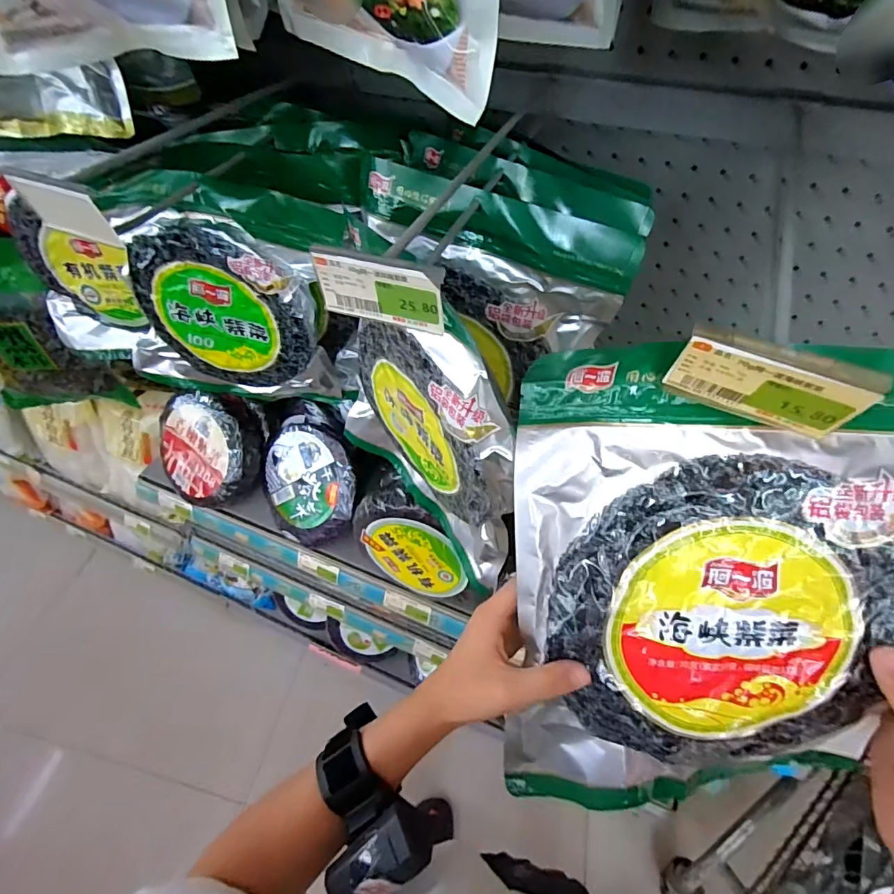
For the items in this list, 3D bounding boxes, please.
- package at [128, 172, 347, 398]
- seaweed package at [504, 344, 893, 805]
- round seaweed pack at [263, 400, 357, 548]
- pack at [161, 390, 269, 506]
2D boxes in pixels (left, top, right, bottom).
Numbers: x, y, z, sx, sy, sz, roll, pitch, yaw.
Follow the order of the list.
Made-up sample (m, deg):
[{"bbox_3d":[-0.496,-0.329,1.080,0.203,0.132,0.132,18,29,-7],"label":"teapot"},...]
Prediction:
[{"bbox_3d":[-0.249,-0.154,0.532,0.241,0.271,0.046,13,51,-4],"label":"package"},{"bbox_3d":[0.168,0.099,0.282,0.256,0.299,0.029,3,11,4],"label":"seaweed package"},{"bbox_3d":[-0.220,0.044,0.777,0.184,0.060,0.228,7,93,25],"label":"round seaweed pack"},{"bbox_3d":[-0.405,-0.002,0.807,0.195,0.202,0.065,9,10,18],"label":"pack"}]

